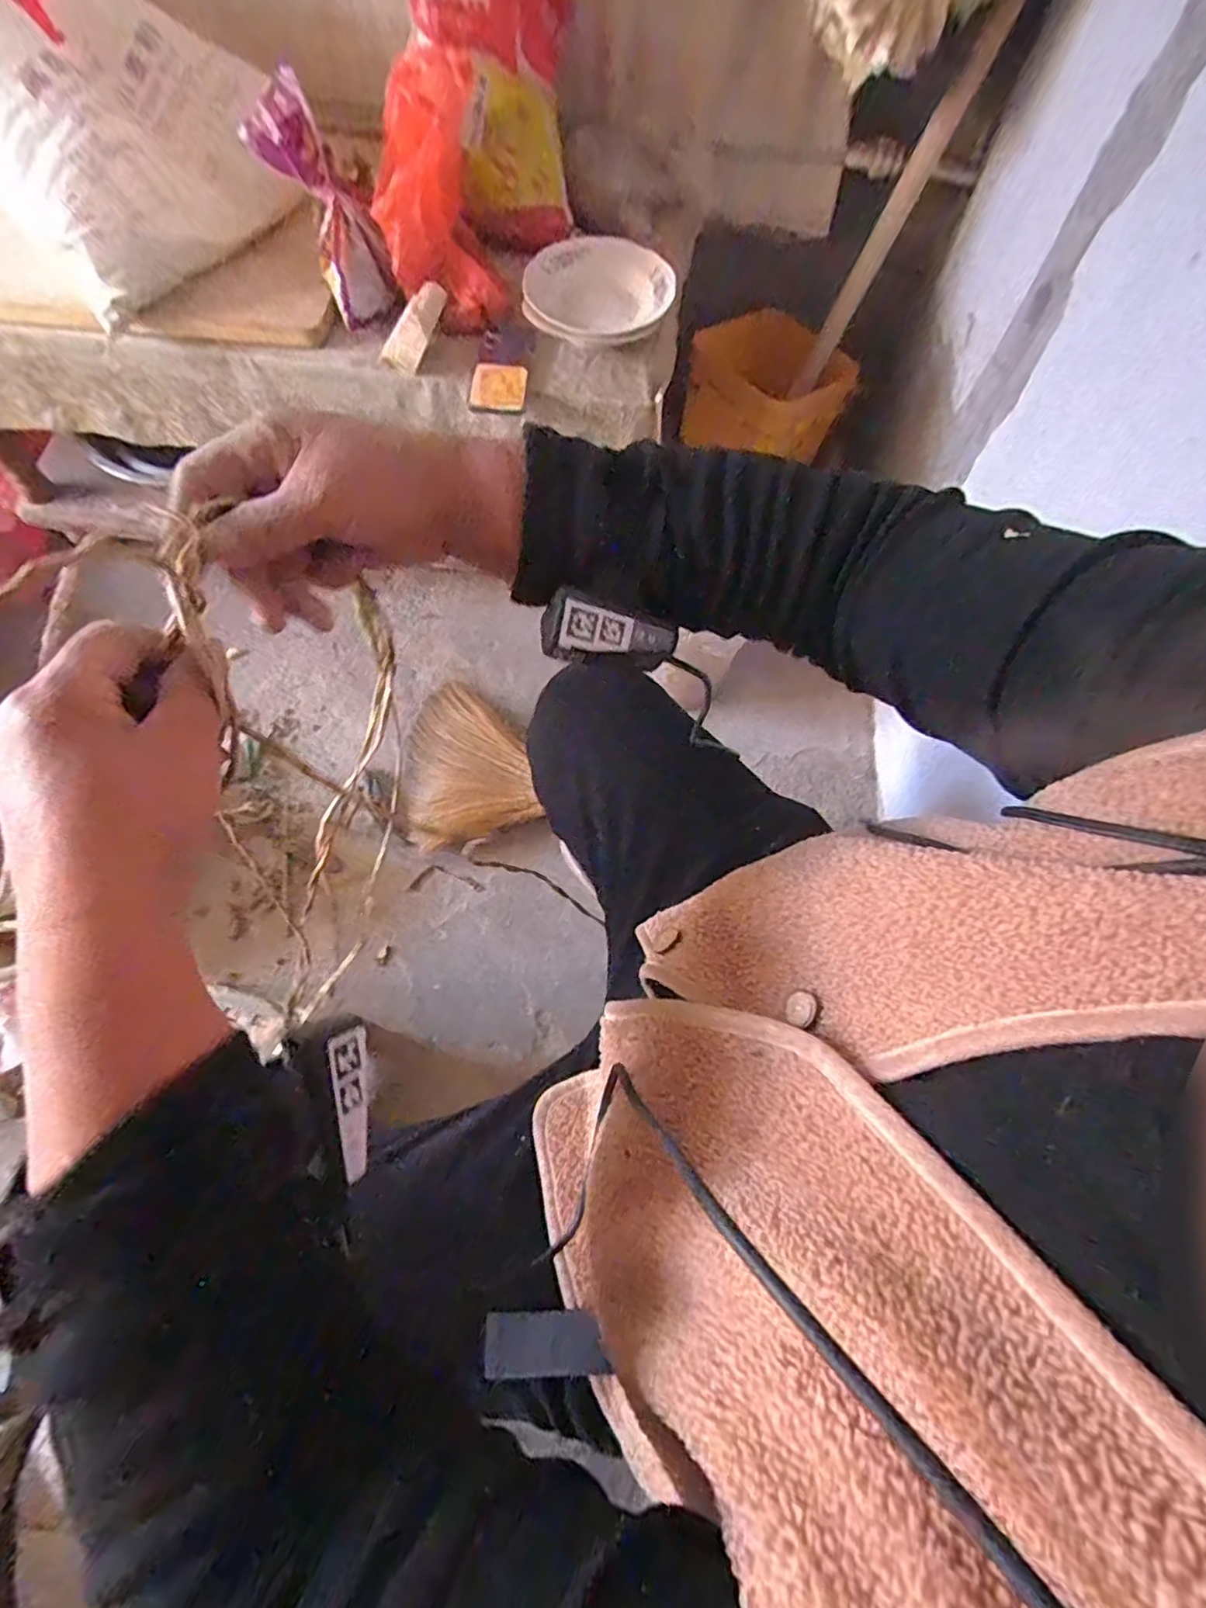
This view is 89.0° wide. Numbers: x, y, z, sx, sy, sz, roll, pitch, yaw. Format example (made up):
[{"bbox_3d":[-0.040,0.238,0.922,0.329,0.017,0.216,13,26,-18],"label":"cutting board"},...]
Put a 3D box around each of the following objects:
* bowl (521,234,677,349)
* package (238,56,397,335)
[{"bbox_3d":[-0.008,-0.760,0.917,0.199,0.056,0.199,0,68,-1],"label":"bowl"},{"bbox_3d":[-0.396,-0.860,0.883,0.118,0.069,0.303,-30,104,-12],"label":"package"}]

